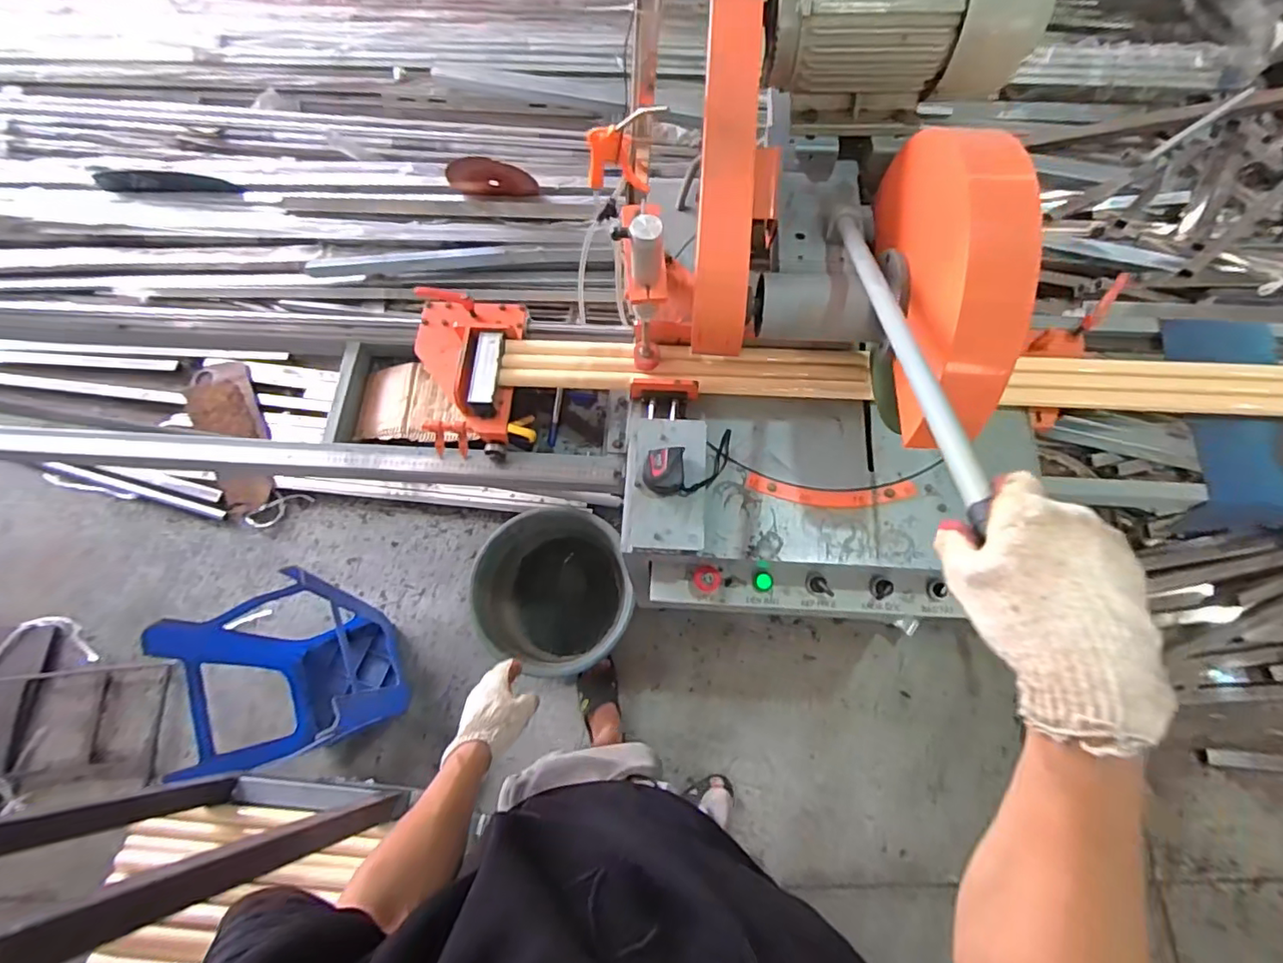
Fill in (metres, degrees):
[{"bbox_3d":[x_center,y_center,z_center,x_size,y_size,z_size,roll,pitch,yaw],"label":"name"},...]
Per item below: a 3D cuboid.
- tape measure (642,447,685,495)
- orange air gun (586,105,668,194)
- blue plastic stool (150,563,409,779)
[{"bbox_3d":[0.032,-0.016,0.813,0.056,0.031,0.058,-1,70,2],"label":"tape measure"},{"bbox_3d":[-0.026,-0.433,0.761,0.095,0.132,0.048,-5,70,0],"label":"orange air gun"},{"bbox_3d":[-0.776,0.435,1.268,0.360,0.437,0.326,-15,71,-3],"label":"blue plastic stool"}]

